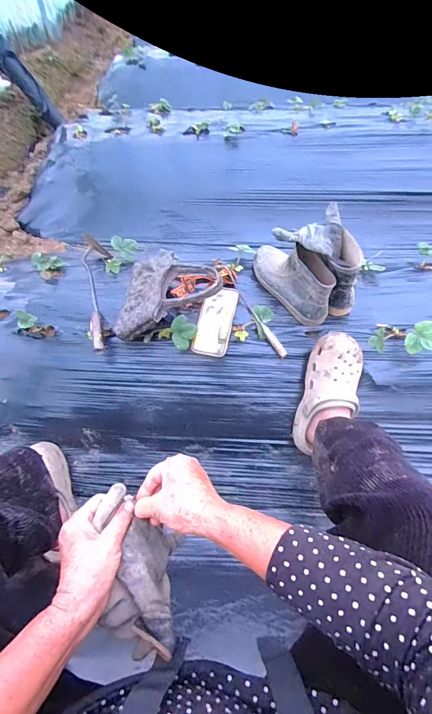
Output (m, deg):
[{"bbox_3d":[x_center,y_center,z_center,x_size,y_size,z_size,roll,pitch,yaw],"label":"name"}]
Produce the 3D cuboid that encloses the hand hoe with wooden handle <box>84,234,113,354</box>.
[{"bbox_3d":[-0.287,-0.157,0.852,0.068,0.064,0.327,-7,58,-5],"label":"hand hoe with wooden handle"}]

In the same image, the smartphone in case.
[{"bbox_3d":[0.000,-0.080,0.808,0.075,0.015,0.158,14,84,0],"label":"smartphone in case"}]

